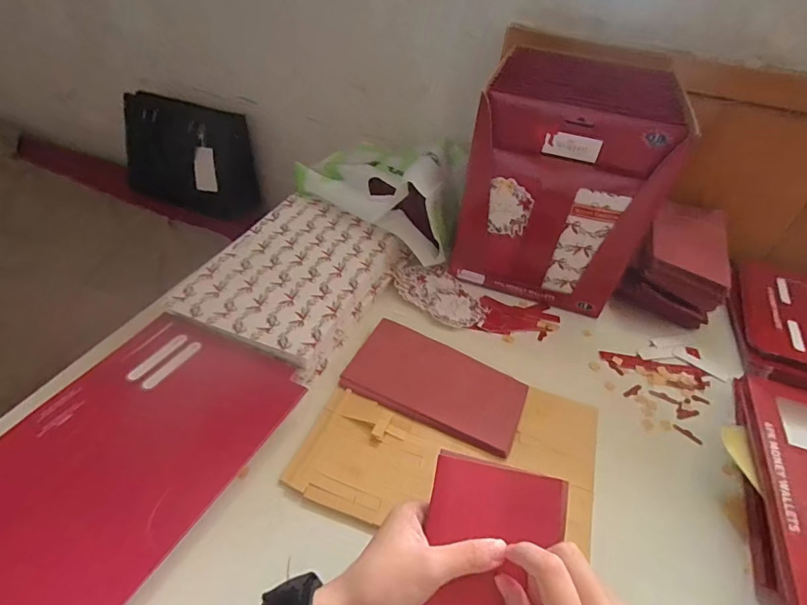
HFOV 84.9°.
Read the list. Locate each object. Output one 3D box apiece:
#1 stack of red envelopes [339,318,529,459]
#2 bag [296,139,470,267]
[{"bbox_3d":[0.035,0.081,0.459,0.177,0.016,0.093,20,43,15],"label":"stack of red envelopes"},{"bbox_3d":[-0.006,-0.179,0.627,0.254,0.090,0.173,31,46,25],"label":"bag"}]

